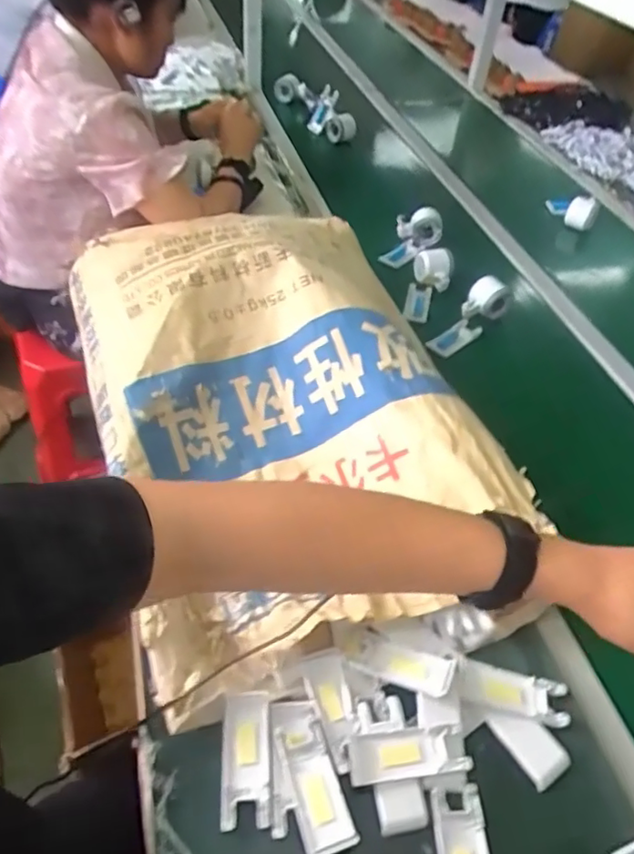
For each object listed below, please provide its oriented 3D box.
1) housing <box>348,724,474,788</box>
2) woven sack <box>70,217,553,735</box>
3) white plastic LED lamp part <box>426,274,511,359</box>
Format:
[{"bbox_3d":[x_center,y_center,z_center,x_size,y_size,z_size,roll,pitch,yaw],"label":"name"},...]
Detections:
[{"bbox_3d":[0.079,0.286,0.524,0.101,0.020,0.038,-3,47,-9],"label":"housing"},{"bbox_3d":[-0.056,-0.047,0.737,0.410,0.152,0.660,-11,48,-16],"label":"woven sack"},{"bbox_3d":[0.256,-0.172,0.999,0.068,0.057,0.178,33,68,24],"label":"white plastic LED lamp part"}]

